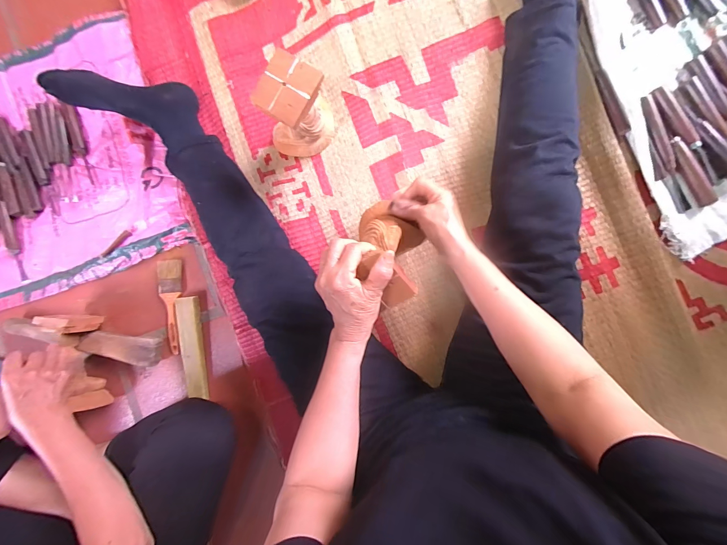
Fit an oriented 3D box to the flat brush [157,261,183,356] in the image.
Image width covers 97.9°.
[{"bbox_3d":[-0.372,0.066,0.612,0.047,0.022,0.179,-2,93,9],"label":"flat brush"}]

